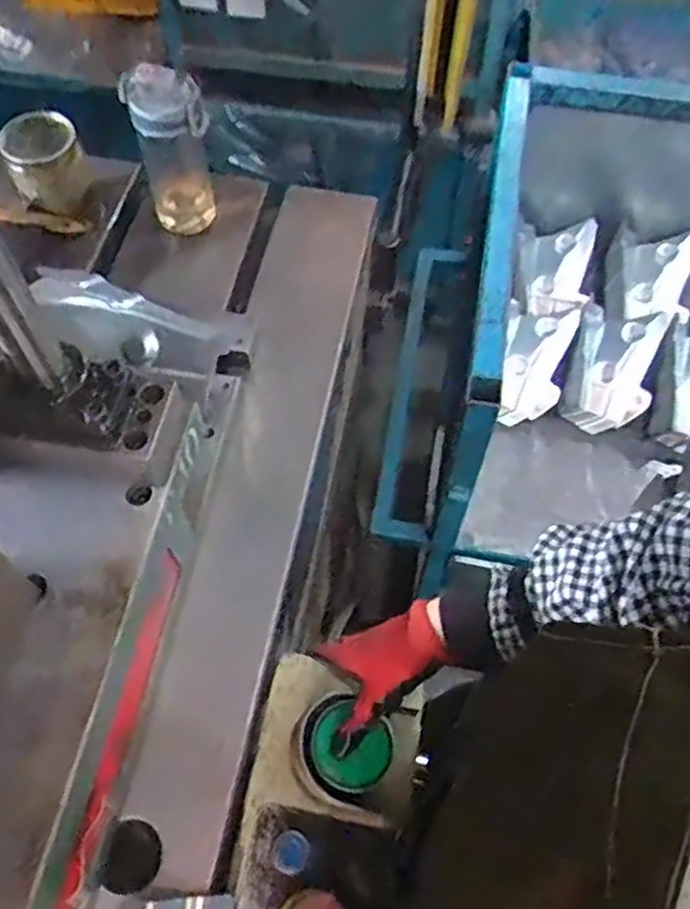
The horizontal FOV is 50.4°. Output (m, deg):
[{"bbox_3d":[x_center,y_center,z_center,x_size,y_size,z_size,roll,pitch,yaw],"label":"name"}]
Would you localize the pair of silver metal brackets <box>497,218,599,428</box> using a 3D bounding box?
[{"bbox_3d":[0.360,-0.251,1.342,0.143,0.111,0.386,15,61,7],"label":"pair of silver metal brackets"}]

